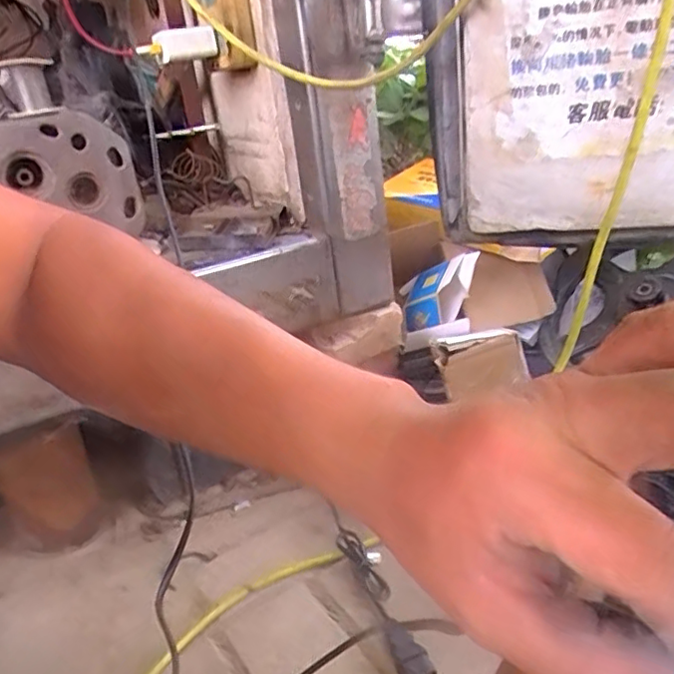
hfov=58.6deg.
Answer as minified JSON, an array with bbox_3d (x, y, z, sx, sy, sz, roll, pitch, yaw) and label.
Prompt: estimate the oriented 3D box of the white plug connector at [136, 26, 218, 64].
[{"bbox_3d":[-0.177,-0.322,0.663,0.087,0.031,0.020,-8,23,-3],"label":"white plug connector"}]

